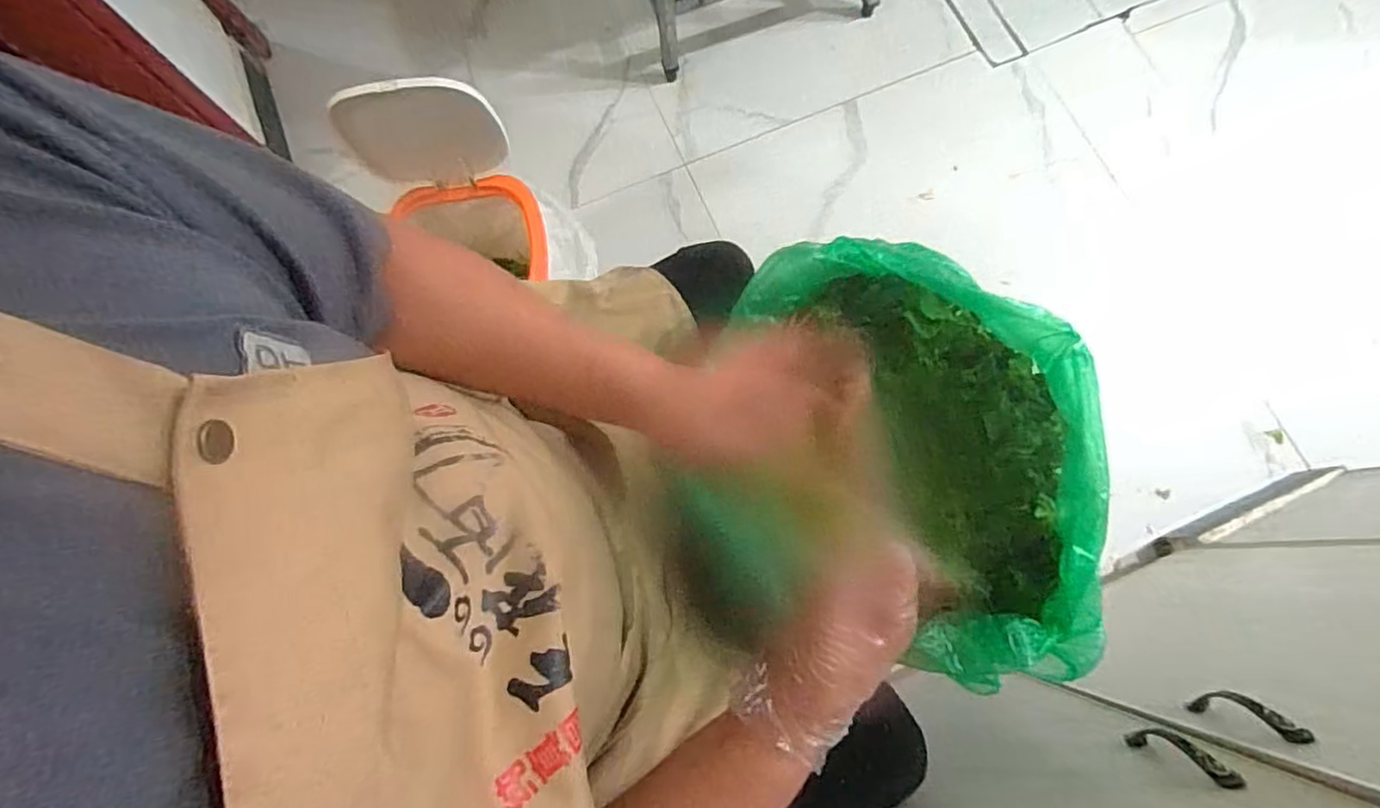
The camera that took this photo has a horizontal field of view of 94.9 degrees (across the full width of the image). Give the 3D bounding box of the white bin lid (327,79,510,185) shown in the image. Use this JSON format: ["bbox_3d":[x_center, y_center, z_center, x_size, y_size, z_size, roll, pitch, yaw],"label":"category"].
[{"bbox_3d":[-0.364,-0.363,0.849,0.209,0.213,0.030,-4,76,1],"label":"white bin lid"}]

